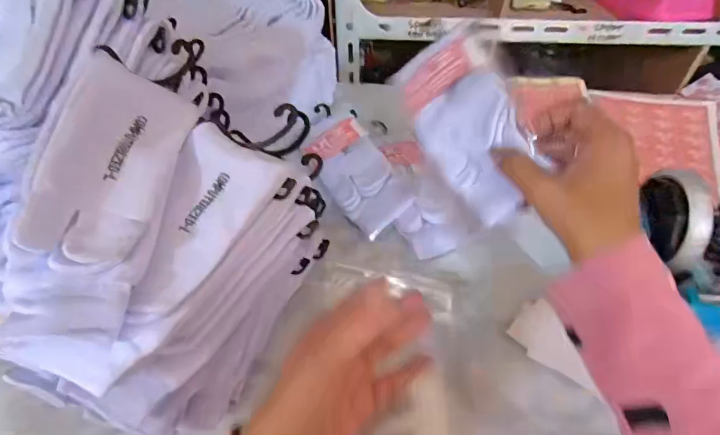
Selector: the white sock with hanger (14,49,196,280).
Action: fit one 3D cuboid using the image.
[{"bbox_3d":[-0.157,-0.036,0.276,0.073,0.021,0.141,25,68,-32],"label":"white sock with hanger"}]

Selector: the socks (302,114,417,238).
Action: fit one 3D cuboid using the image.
[{"bbox_3d":[-0.004,-0.050,0.486,0.075,0.015,0.156,-33,63,3],"label":"socks"}]

